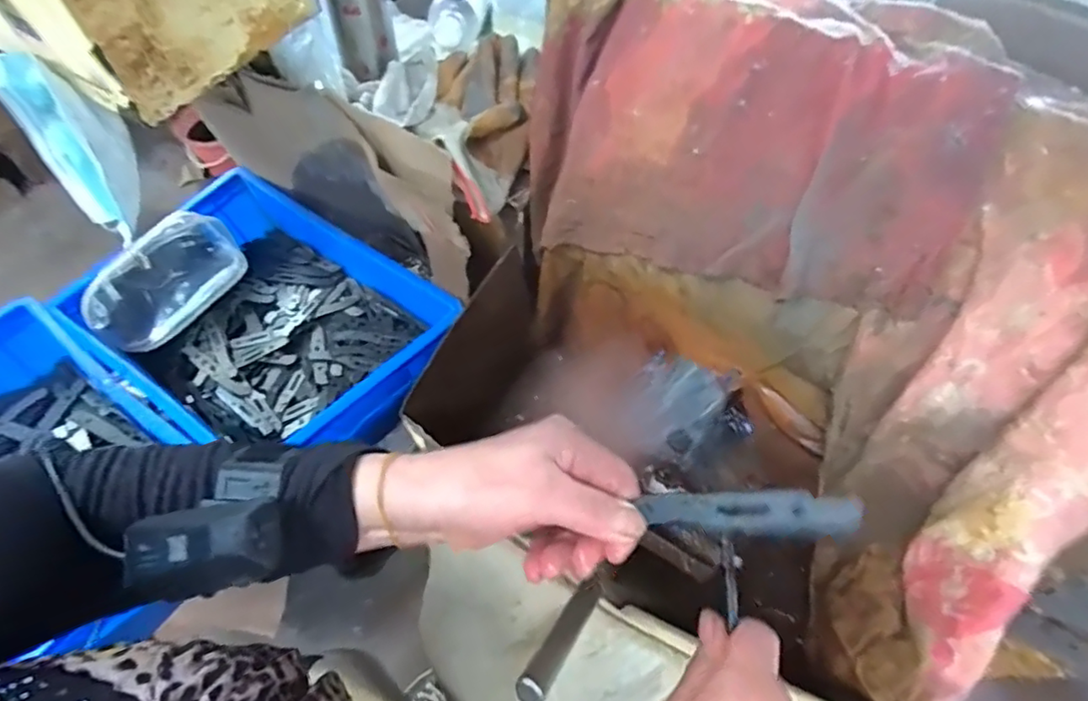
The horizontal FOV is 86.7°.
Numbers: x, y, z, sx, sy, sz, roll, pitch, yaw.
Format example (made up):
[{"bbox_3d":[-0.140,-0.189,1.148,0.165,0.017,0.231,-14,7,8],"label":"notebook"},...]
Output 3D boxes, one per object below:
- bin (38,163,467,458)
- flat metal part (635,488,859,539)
[{"bbox_3d":[-0.343,-0.034,0.731,0.410,0.108,0.290,30,63,16],"label":"bin"},{"bbox_3d":[0.096,0.078,0.277,0.097,0.004,0.022,-6,80,21],"label":"flat metal part"}]

